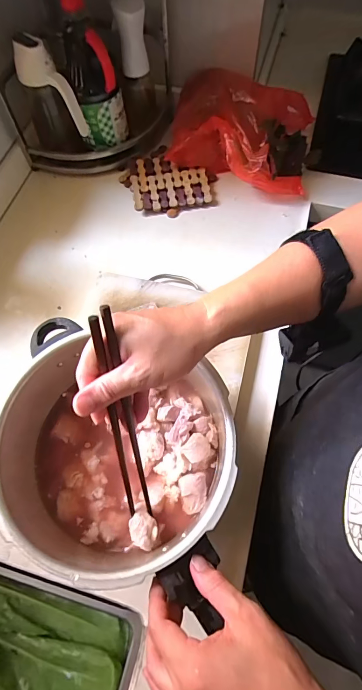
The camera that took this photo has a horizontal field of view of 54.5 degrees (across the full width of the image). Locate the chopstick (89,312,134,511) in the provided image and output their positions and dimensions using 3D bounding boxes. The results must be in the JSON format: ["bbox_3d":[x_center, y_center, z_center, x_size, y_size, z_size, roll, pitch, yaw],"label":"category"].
[{"bbox_3d":[-0.059,0.077,0.319,0.010,0.227,0.006,-4,30,-1],"label":"chopstick"}]

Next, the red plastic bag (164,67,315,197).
[{"bbox_3d":[0.116,-0.412,0.682,0.264,0.121,0.217,10,62,7],"label":"red plastic bag"}]

